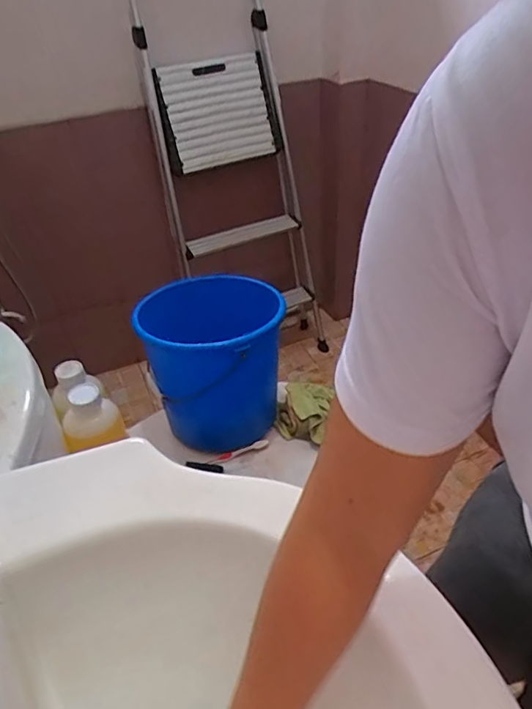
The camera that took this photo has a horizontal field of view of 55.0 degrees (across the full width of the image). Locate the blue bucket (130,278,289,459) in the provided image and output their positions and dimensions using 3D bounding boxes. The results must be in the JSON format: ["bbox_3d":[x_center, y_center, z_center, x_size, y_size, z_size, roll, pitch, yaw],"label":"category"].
[{"bbox_3d":[-0.097,0.017,0.957,0.226,0.259,0.224,-2,39,2],"label":"blue bucket"}]

